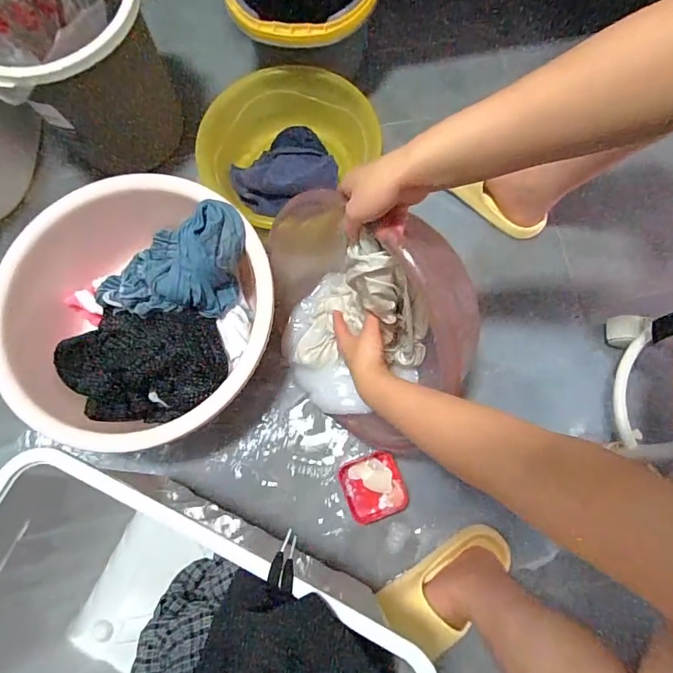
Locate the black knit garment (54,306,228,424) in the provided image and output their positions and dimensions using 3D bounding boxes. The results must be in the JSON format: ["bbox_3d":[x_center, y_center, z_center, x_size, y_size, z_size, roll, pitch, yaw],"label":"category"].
[{"bbox_3d":[-0.281,0.042,0.643,0.231,0.056,0.157,-2,75,1],"label":"black knit garment"}]

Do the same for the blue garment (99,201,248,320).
[{"bbox_3d":[-0.245,-0.109,0.641,0.230,0.109,0.144,1,75,2],"label":"blue garment"}]

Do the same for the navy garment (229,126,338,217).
[{"bbox_3d":[-0.096,-0.302,0.770,0.180,0.058,0.148,-15,75,-3],"label":"navy garment"}]

